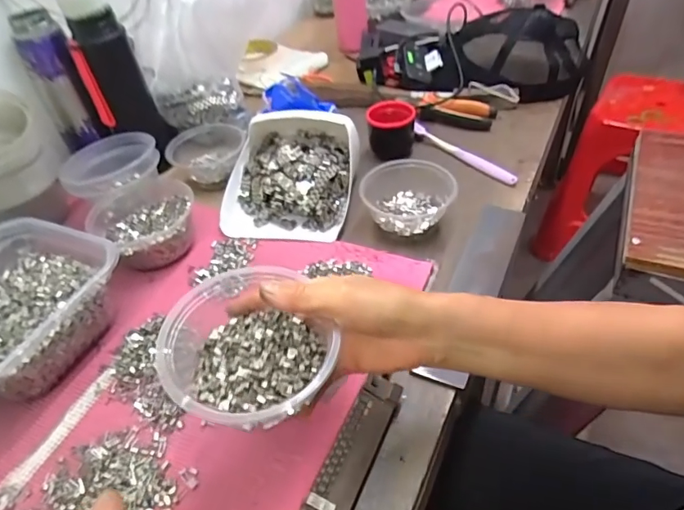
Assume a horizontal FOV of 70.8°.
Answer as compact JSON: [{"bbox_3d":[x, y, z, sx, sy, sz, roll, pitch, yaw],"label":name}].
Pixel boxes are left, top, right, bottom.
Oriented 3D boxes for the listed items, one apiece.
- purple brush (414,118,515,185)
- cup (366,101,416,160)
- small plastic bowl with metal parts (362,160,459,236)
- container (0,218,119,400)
[{"bbox_3d":[0.161,-0.141,0.658,0.020,0.016,0.184,-29,47,-21],"label":"purple brush"},{"bbox_3d":[0.070,-0.170,0.680,0.066,0.074,0.056,0,44,8],"label":"cup"},{"bbox_3d":[0.077,-0.067,0.566,0.109,0.048,0.098,-3,43,5],"label":"small plastic bowl with metal parts"},{"bbox_3d":[-0.322,0.053,0.464,0.173,0.075,0.174,15,49,20],"label":"container"}]

